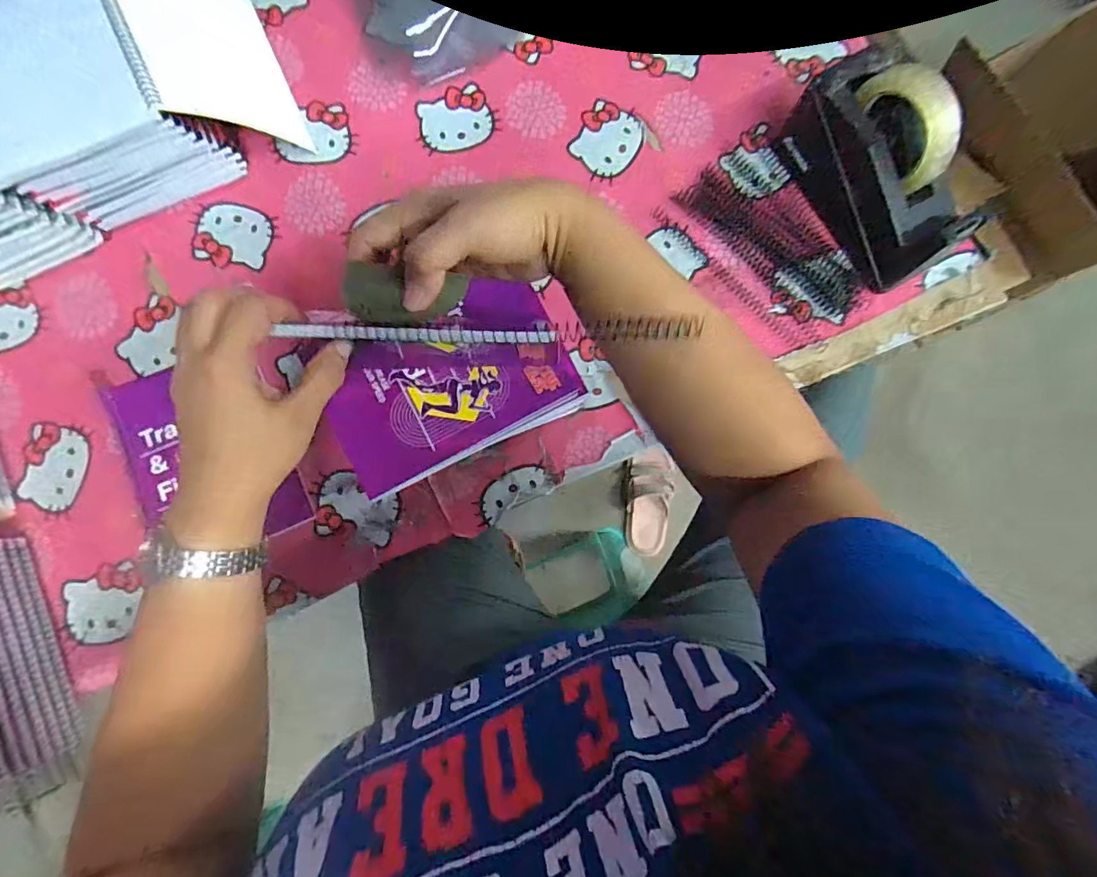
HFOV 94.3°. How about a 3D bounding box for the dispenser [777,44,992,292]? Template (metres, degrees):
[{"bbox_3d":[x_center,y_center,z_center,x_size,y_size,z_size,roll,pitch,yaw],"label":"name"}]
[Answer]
[{"bbox_3d":[0.312,-0.253,0.478,0.083,0.120,0.202,-27,84,-4],"label":"dispenser"}]

